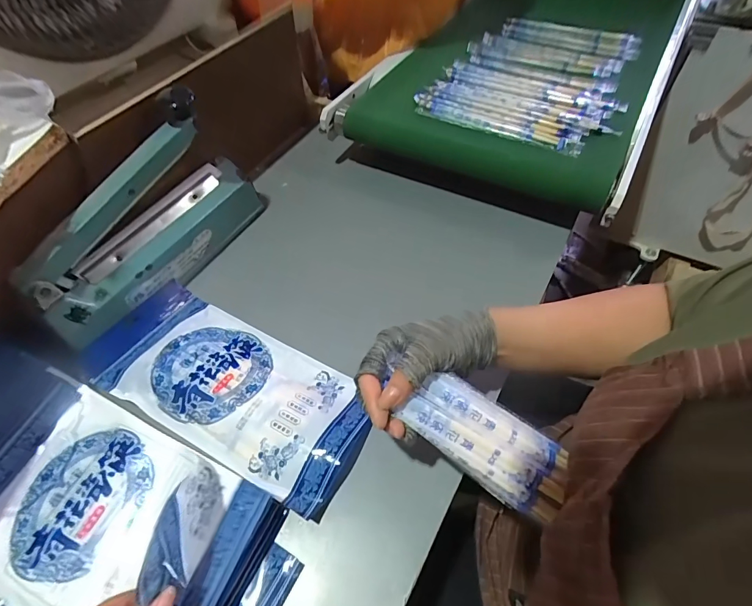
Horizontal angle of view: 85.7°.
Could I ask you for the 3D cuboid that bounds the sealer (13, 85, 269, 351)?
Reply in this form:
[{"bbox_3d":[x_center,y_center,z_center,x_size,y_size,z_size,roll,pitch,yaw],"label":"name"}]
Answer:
[{"bbox_3d":[-0.278,-0.103,0.486,0.086,0.159,0.298,27,60,21],"label":"sealer"}]

